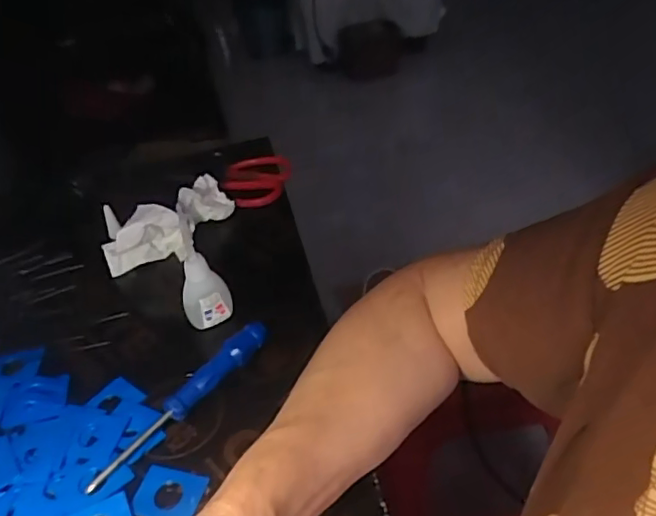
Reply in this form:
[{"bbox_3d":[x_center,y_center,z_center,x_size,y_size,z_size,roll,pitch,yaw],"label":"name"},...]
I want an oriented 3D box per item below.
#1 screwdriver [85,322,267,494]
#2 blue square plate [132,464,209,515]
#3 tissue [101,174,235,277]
[{"bbox_3d":[-0.095,0.097,0.389,0.017,0.020,0.148,24,49,32],"label":"screwdriver"},{"bbox_3d":[-0.096,0.143,0.350,0.040,0.004,0.031,7,42,16],"label":"blue square plate"},{"bbox_3d":[-0.137,-0.035,0.518,0.050,0.055,0.126,25,50,33],"label":"tissue"}]

